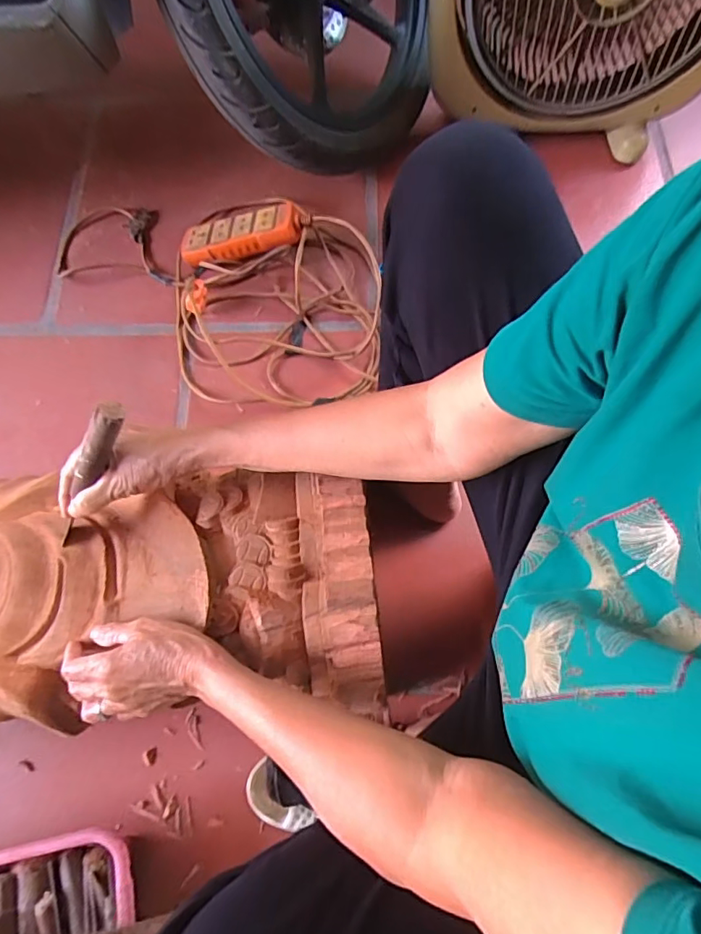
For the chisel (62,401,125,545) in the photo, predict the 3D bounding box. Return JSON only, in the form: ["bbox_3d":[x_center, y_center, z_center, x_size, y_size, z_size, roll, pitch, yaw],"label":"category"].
[{"bbox_3d":[-0.229,0.012,0.462,0.023,0.177,0.022,-22,66,-47],"label":"chisel"}]

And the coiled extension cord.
[{"bbox_3d":[-0.223,-0.284,0.796,0.497,0.092,0.376,1,70,2],"label":"coiled extension cord"}]

